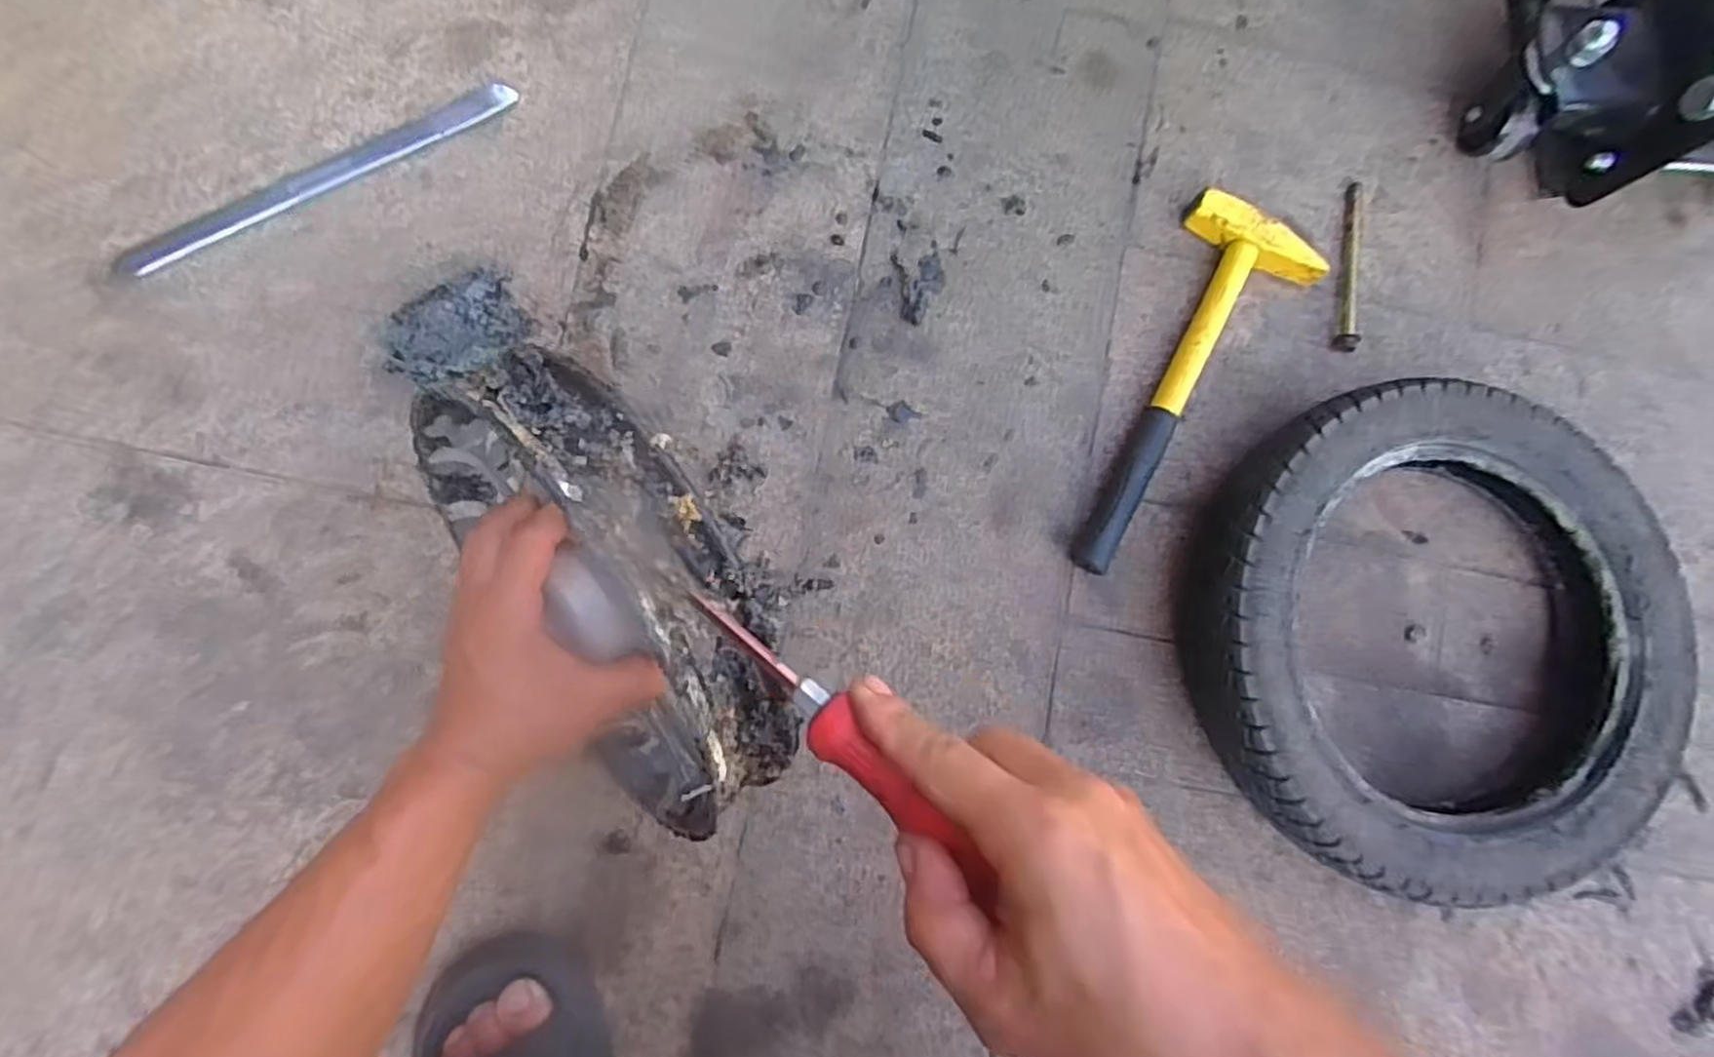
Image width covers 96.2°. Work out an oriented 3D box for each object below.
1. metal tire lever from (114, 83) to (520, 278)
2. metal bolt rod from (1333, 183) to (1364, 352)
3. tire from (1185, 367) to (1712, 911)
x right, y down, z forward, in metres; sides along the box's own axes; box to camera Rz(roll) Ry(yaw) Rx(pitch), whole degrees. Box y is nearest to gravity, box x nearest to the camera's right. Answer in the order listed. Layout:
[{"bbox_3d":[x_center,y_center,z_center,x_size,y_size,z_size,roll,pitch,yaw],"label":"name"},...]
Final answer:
[{"bbox_3d":[-0.381,-0.252,0.550,0.290,0.006,0.023,-30,89,-8],"label":"metal tire lever"},{"bbox_3d":[0.400,-0.213,0.623,0.015,0.012,0.139,8,84,-6],"label":"metal bolt rod"},{"bbox_3d":[0.410,0.074,0.565,0.344,0.093,0.353,2,85,-6],"label":"tire"}]

